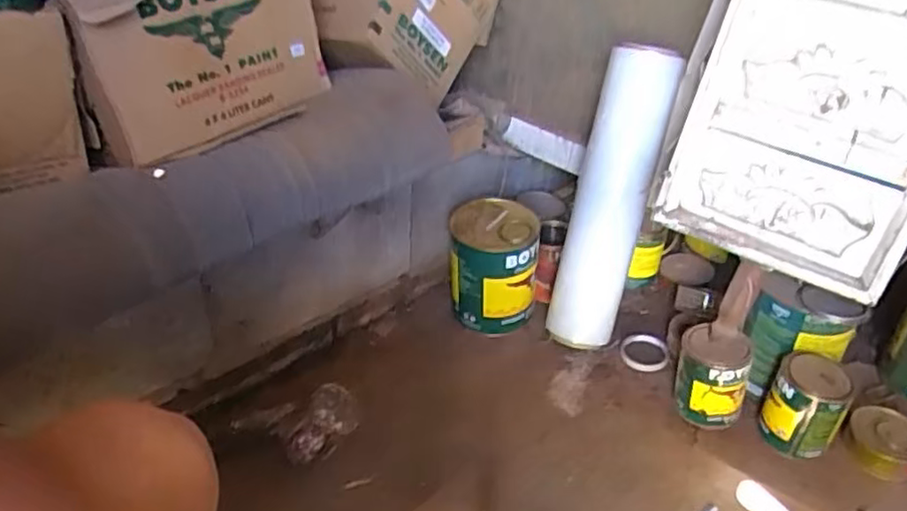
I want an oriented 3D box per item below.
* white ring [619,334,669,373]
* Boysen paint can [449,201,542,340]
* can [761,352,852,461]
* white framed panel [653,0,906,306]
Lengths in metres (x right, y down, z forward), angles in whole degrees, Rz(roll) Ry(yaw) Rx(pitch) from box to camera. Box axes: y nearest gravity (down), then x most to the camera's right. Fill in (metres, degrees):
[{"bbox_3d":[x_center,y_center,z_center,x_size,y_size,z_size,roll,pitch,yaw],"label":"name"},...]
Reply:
[{"bbox_3d":[0.349,0.179,1.240,0.085,0.023,0.093,3,32,-2],"label":"white ring"},{"bbox_3d":[0.074,0.029,1.288,0.160,0.224,0.158,3,32,-2],"label":"Boysen paint can"},{"bbox_3d":[0.543,0.224,1.044,0.103,0.125,0.103,3,32,-2],"label":"can"},{"bbox_3d":[0.482,-0.214,0.867,0.319,0.507,0.046,23,28,20],"label":"white framed panel"}]

